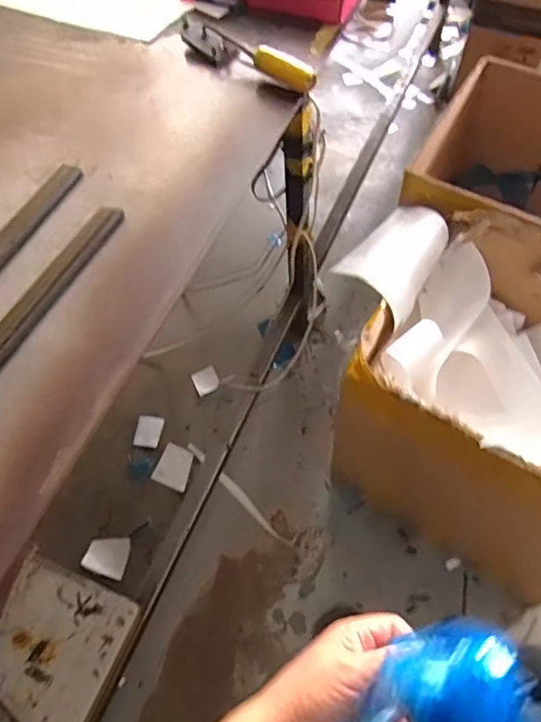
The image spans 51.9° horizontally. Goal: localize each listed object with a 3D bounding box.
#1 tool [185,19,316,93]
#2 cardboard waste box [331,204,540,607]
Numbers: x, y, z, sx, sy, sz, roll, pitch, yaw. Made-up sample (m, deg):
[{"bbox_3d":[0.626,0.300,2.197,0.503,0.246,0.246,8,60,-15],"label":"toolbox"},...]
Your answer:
[{"bbox_3d":[-0.043,-0.501,0.900,0.279,0.047,0.042,35,70,20],"label":"tool"},{"bbox_3d":[0.424,0.082,1.137,0.667,0.525,0.472,30,68,18],"label":"cardboard waste box"}]

